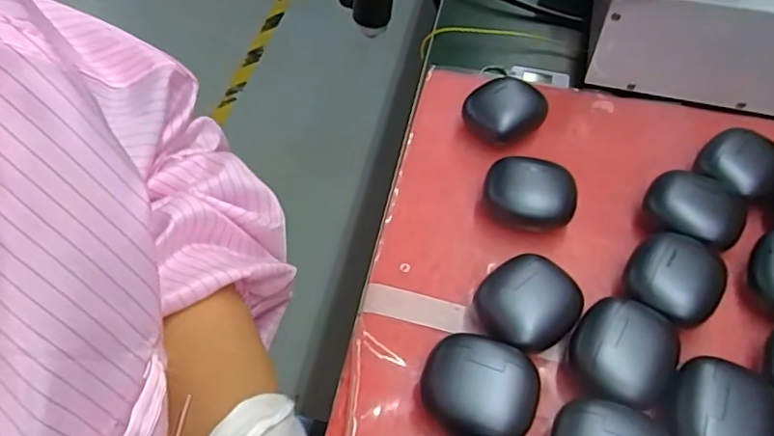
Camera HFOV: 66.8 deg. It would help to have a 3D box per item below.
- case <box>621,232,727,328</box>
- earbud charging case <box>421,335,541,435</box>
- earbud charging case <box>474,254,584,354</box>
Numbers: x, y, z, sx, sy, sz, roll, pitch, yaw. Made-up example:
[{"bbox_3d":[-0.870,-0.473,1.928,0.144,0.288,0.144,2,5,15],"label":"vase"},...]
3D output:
[{"bbox_3d":[0.164,0.035,0.336,0.048,0.028,0.057,28,58,21],"label":"case"},{"bbox_3d":[0.046,0.086,0.295,0.055,0.030,0.045,17,55,14],"label":"earbud charging case"},{"bbox_3d":[0.078,0.048,0.325,0.051,0.030,0.048,-32,58,-21],"label":"earbud charging case"}]

